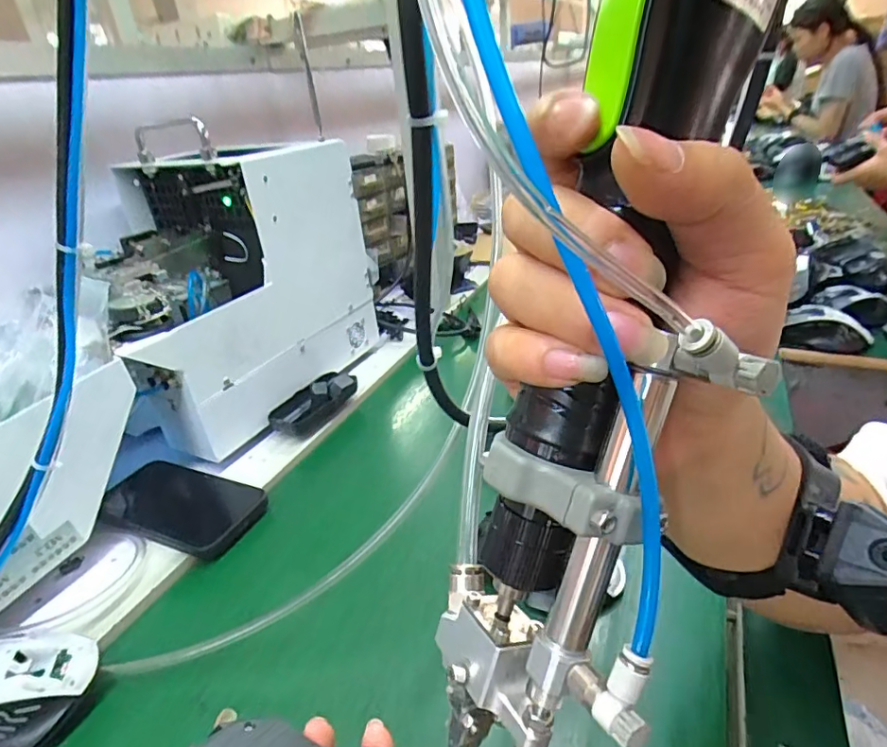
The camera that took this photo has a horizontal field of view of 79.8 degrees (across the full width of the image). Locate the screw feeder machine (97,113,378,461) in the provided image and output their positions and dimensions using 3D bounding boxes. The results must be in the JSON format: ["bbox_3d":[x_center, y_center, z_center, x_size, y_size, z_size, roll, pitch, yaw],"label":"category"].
[{"bbox_3d":[-0.254,-0.094,0.599,0.218,0.278,0.296,18,37,32],"label":"screw feeder machine"}]

